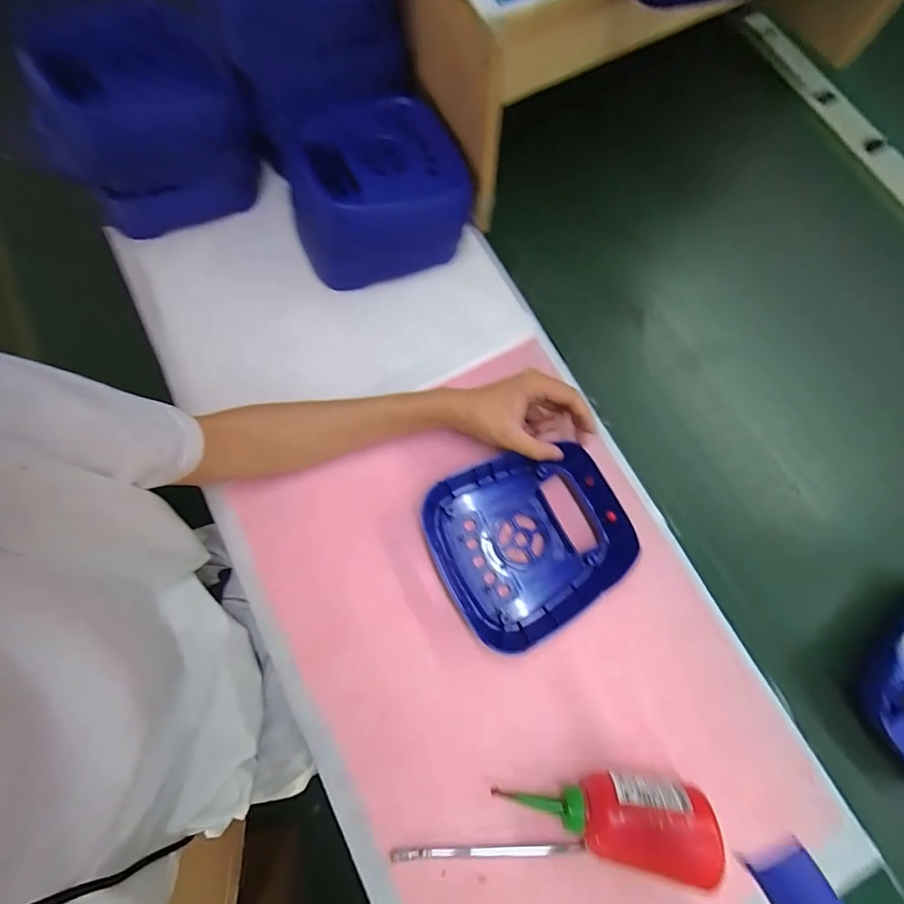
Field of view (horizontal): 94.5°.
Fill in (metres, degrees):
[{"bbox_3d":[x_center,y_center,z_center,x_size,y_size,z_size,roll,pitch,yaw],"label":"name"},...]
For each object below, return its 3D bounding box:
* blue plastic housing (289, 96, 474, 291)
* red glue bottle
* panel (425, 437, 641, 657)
[{"bbox_3d":[-0.081,-0.283,0.456,0.179,0.098,0.143,-19,77,-4],"label":"blue plastic housing"},{"bbox_3d":[0.126,0.295,0.344,0.164,0.058,0.062,9,76,3],"label":"red glue bottle"},{"bbox_3d":[0.072,0.079,0.405,0.178,0.041,0.166,-31,76,-8],"label":"panel"}]

